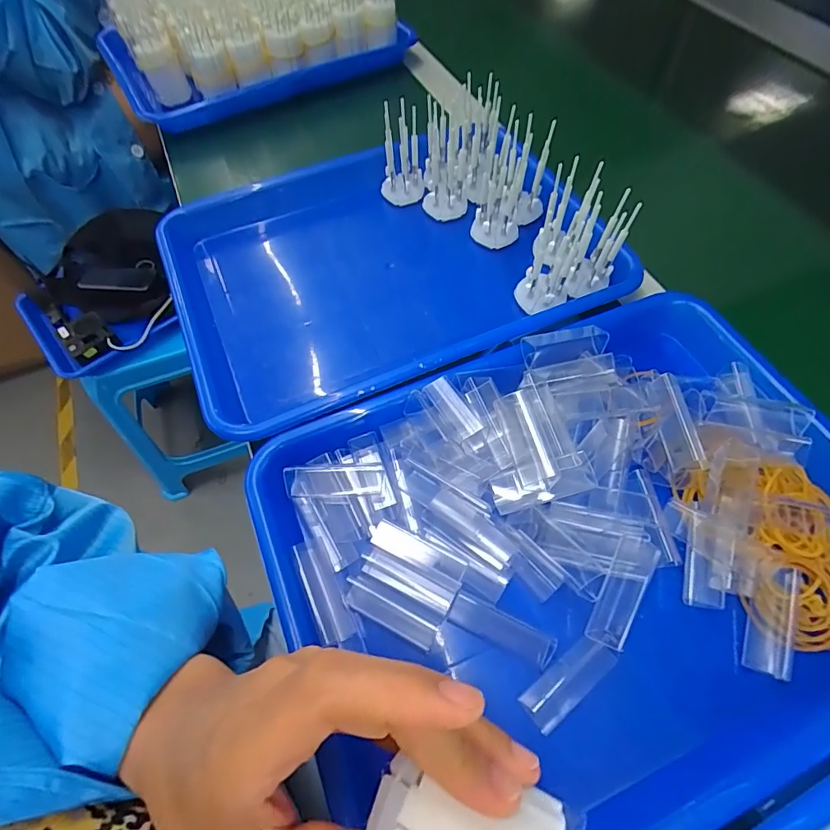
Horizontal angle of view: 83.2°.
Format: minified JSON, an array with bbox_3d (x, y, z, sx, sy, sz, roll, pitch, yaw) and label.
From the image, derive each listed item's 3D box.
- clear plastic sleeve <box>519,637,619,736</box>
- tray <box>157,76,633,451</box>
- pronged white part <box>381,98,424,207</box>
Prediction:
[{"bbox_3d":[0.077,0.133,0.233,0.049,0.005,0.019,-34,64,-17],"label":"clear plastic sleeve"},{"bbox_3d":[-0.025,-0.131,0.369,0.323,0.080,0.246,-22,61,-11],"label":"tray"},{"bbox_3d":[-0.012,-0.220,0.407,0.037,0.085,0.026,-3,59,0],"label":"pronged white part"}]

